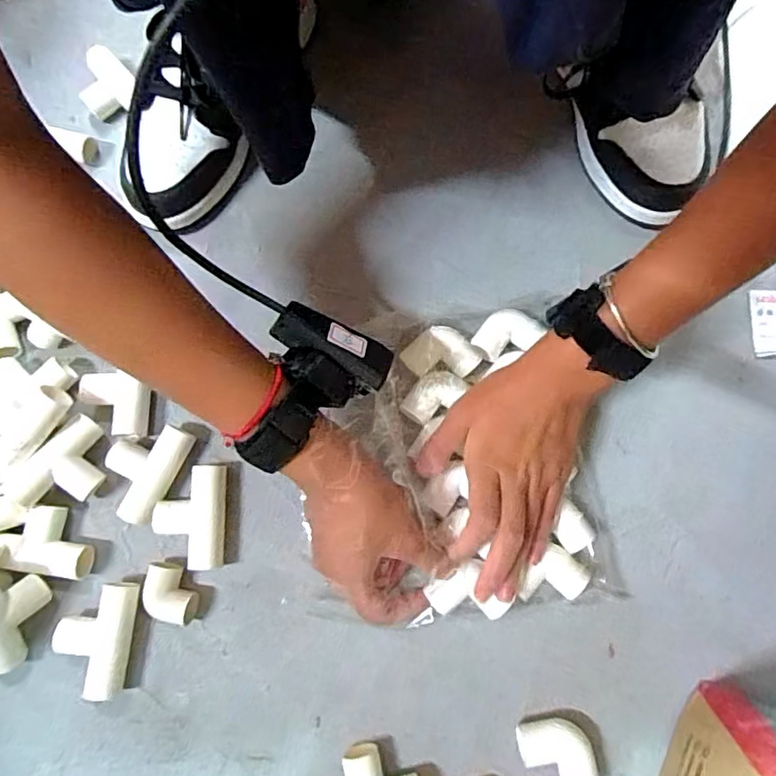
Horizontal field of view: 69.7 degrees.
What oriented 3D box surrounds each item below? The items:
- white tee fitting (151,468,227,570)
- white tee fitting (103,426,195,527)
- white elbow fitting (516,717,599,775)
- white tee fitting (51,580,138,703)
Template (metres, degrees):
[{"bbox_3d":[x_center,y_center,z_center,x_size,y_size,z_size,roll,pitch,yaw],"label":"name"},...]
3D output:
[{"bbox_3d":[-0.140,0.092,0.399,0.046,0.021,0.070,-2,77,1],"label":"white tee fitting"},{"bbox_3d":[-0.179,0.060,0.410,0.047,0.024,0.071,22,79,6],"label":"white tee fitting"},{"bbox_3d":[0.110,0.239,0.359,0.041,0.019,0.049,-22,78,-4],"label":"white elbow fitting"},{"bbox_3d":[-0.201,0.172,0.386,0.047,0.023,0.072,4,77,2],"label":"white tee fitting"}]

